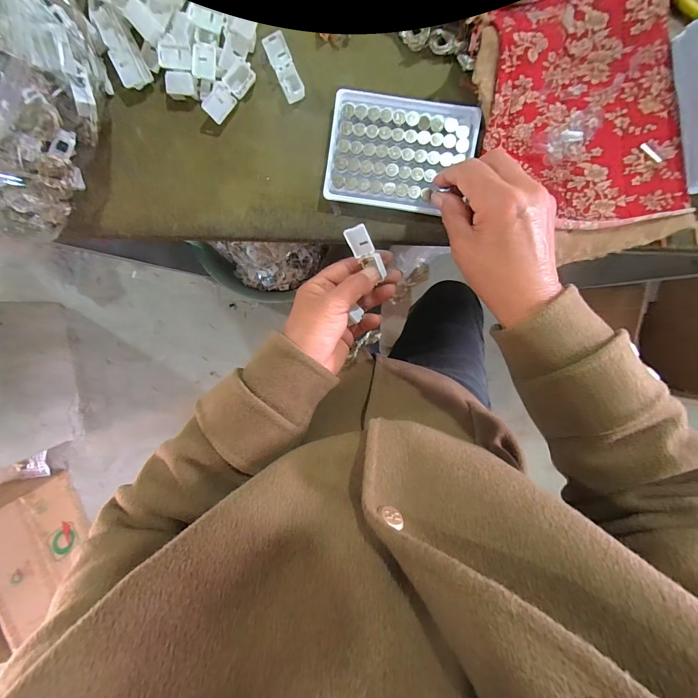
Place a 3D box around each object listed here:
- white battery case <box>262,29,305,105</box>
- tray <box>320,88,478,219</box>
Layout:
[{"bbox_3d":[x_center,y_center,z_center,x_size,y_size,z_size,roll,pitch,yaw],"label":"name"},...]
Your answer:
[{"bbox_3d":[-0.058,-0.251,0.286,0.019,0.007,0.054,-23,96,5],"label":"white battery case"},{"bbox_3d":[0.046,-0.177,0.289,0.126,0.009,0.095,8,98,1],"label":"tray"}]

